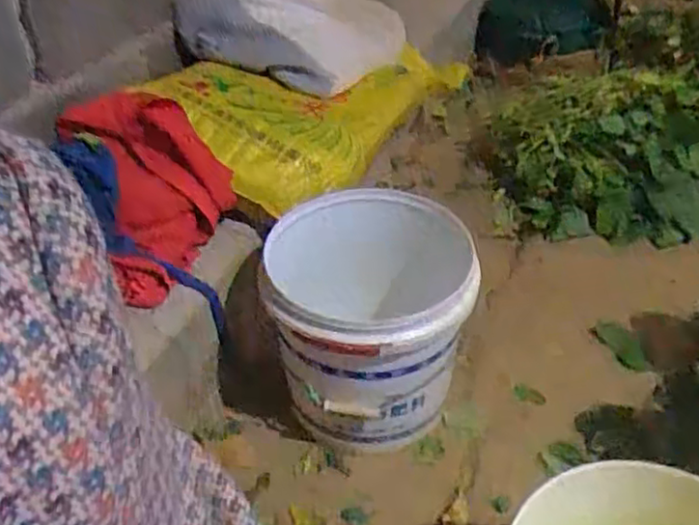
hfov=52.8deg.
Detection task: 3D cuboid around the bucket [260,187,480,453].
[{"bbox_3d":[0.032,0.079,0.930,0.261,0.248,0.255,1,41,-1],"label":"bucket"}]

